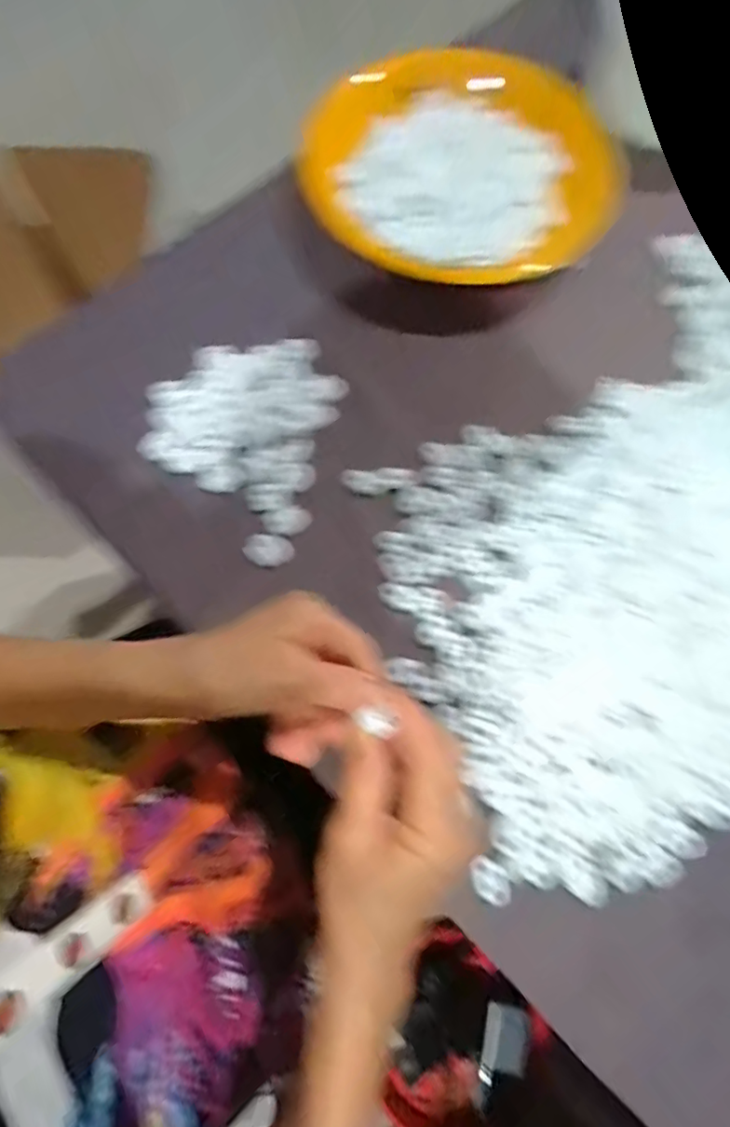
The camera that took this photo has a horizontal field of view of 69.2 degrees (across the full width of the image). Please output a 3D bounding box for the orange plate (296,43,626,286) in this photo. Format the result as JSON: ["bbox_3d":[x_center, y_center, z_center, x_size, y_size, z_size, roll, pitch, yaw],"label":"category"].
[{"bbox_3d":[0.087,-0.326,0.436,0.268,0.027,0.220,-13,76,-4],"label":"orange plate"}]

